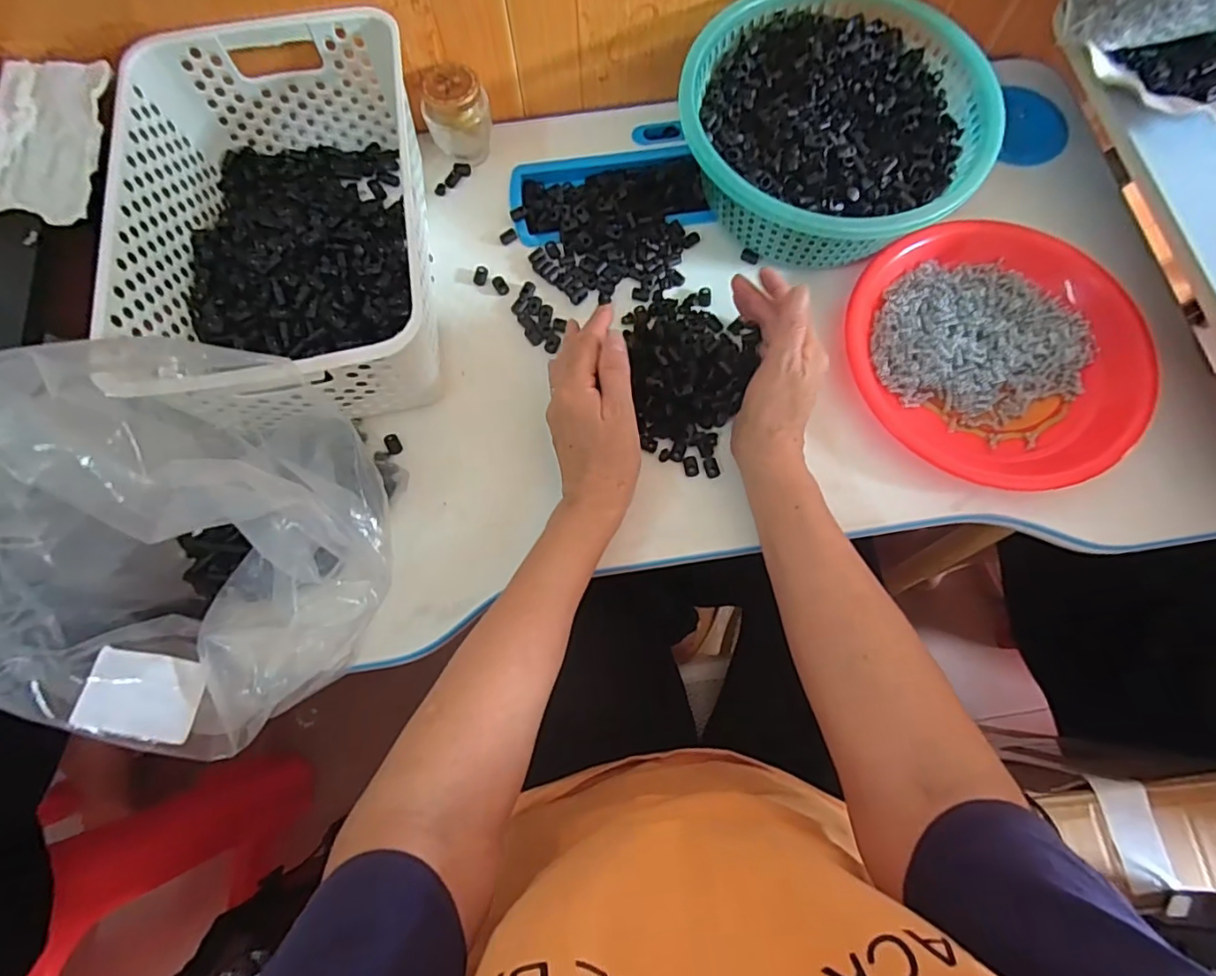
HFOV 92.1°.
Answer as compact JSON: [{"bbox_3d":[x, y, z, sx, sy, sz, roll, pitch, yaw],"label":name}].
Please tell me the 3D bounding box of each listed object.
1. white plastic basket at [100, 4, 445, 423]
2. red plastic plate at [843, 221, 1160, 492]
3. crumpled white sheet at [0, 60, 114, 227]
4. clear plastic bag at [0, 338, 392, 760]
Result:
[{"bbox_3d":[-0.249,-0.208,0.468,0.209,0.111,0.318,-11,73,-3],"label":"white plastic basket"},{"bbox_3d":[0.304,-0.109,0.463,0.207,0.020,0.220,0,73,1],"label":"red plastic plate"},{"bbox_3d":[-0.401,-0.250,0.418,0.081,0.009,0.146,-7,73,-1],"label":"crumpled white sheet"},{"bbox_3d":[-0.237,0.035,0.326,0.215,0.185,0.171,-40,76,-11],"label":"clear plastic bag"}]

